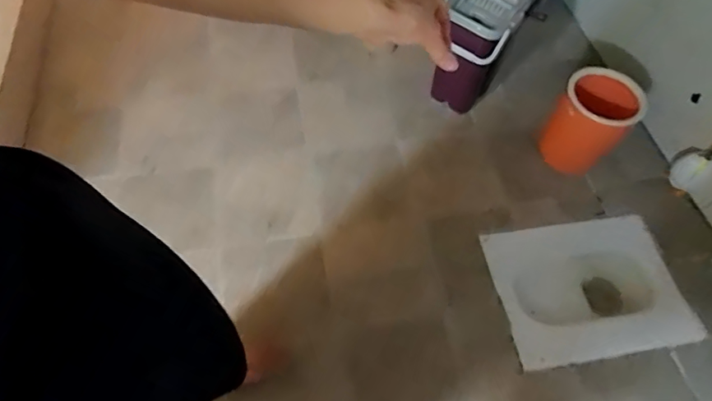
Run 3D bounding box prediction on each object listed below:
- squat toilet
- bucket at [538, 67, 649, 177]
[{"bbox_3d":[0.678,0.285,1.472,0.553,0.148,0.414,-9,59,-8],"label":"squat toilet"},{"bbox_3d":[0.745,-0.246,1.557,0.234,0.264,0.269,35,63,17],"label":"bucket"}]

